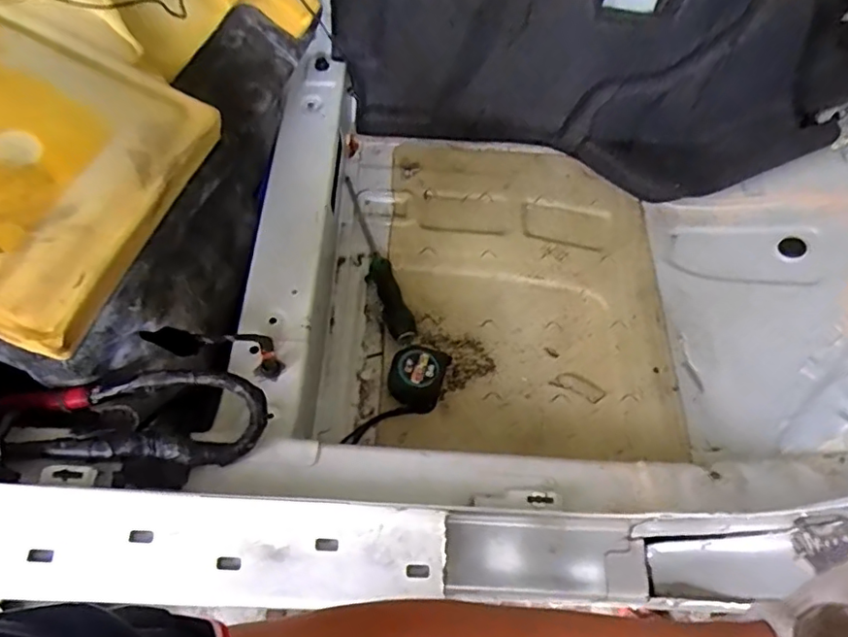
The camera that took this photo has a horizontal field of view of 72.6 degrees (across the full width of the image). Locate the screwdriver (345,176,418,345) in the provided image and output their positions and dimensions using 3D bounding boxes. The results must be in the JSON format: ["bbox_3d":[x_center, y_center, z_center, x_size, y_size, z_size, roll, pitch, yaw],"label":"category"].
[{"bbox_3d":[-0.067,-0.080,0.749,0.031,0.025,0.253,-18,66,-17],"label":"screwdriver"}]

